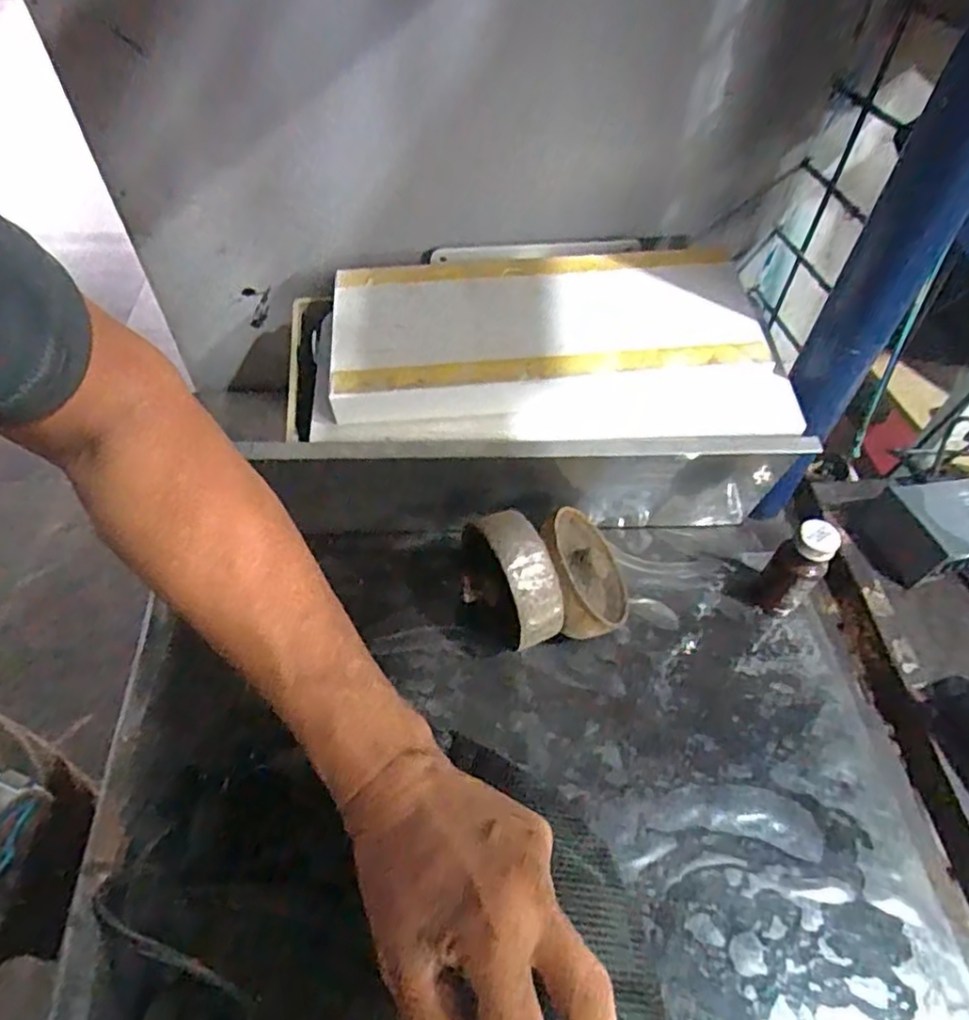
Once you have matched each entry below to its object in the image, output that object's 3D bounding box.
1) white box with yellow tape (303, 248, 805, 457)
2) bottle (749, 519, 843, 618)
[{"bbox_3d":[0.044,-0.126,0.478,0.335,0.060,0.182,-2,52,-3],"label":"white box with yellow tape"},{"bbox_3d":[0.234,0.047,0.492,0.027,0.096,0.032,-32,59,-24],"label":"bottle"}]

